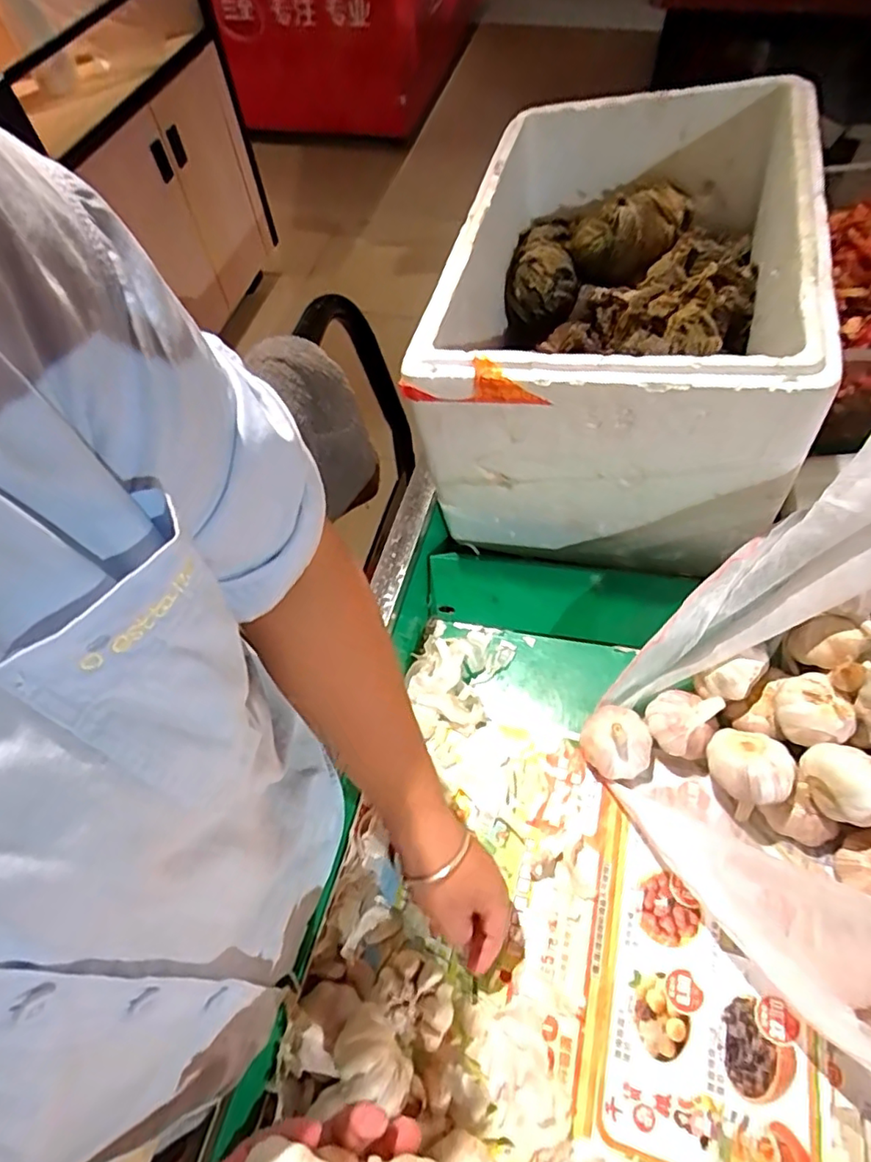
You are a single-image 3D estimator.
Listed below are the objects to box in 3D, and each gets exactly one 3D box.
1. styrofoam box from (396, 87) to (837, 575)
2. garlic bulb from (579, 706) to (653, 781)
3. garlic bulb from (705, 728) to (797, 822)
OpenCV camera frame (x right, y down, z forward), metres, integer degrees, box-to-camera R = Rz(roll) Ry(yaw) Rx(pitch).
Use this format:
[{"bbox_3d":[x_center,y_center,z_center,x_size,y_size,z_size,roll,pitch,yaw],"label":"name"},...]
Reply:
[{"bbox_3d":[0.180,-0.283,0.590,0.302,0.242,0.475,13,61,11],"label":"styrofoam box"},{"bbox_3d":[0.147,0.128,0.468,0.053,0.055,0.053,-2,60,3],"label":"garlic bulb"},{"bbox_3d":[0.228,0.141,0.437,0.052,0.069,0.047,38,69,22],"label":"garlic bulb"}]

